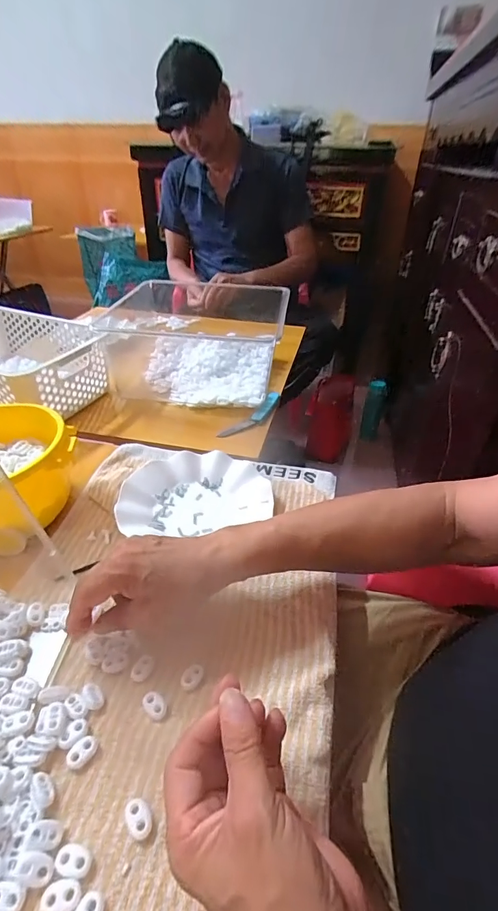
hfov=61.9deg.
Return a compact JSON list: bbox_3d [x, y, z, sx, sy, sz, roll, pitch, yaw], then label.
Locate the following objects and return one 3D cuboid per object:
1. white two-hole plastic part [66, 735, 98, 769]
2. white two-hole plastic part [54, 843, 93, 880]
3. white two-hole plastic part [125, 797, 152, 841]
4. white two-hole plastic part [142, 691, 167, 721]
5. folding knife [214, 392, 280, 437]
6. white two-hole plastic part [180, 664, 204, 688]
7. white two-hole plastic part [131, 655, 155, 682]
[{"bbox_3d":[-0.123,0.218,0.306,0.022,0.005,0.016,-27,44,-33],"label":"white two-hole plastic part"},{"bbox_3d":[-0.110,0.252,0.259,0.022,0.004,0.015,8,37,9],"label":"white two-hole plastic part"},{"bbox_3d":[-0.074,0.242,0.277,0.015,0.005,0.023,-19,41,-25],"label":"white two-hole plastic part"},{"bbox_3d":[-0.076,0.200,0.333,0.022,0.006,0.016,31,45,34],"label":"white two-hole plastic part"},{"bbox_3d":[0.008,-0.068,0.701,0.136,0.019,0.038,-39,50,-20],"label":"folding knife"},{"bbox_3d":[-0.048,0.187,0.351,0.022,0.007,0.015,-24,43,-30],"label":"white two-hole plastic part"},{"bbox_3d":[-0.091,0.182,0.356,0.015,0.004,0.022,15,38,18],"label":"white two-hole plastic part"}]

